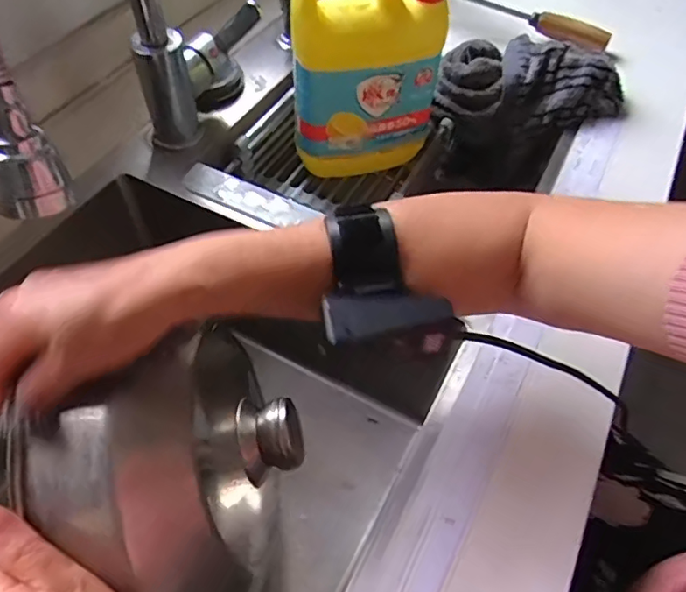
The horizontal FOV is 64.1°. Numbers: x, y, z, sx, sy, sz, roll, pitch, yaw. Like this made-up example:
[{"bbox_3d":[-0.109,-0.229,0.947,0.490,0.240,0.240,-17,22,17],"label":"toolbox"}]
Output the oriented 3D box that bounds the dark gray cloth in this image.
[{"bbox_3d":[0.202,-0.230,0.593,0.193,0.062,0.079,3,54,-1],"label":"dark gray cloth"}]

